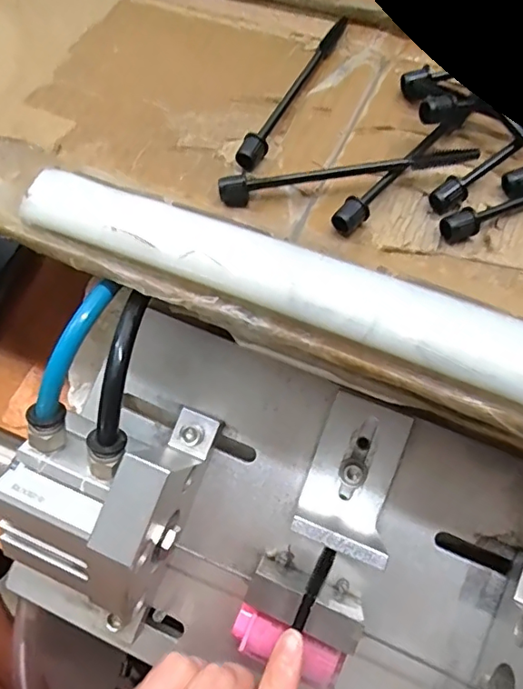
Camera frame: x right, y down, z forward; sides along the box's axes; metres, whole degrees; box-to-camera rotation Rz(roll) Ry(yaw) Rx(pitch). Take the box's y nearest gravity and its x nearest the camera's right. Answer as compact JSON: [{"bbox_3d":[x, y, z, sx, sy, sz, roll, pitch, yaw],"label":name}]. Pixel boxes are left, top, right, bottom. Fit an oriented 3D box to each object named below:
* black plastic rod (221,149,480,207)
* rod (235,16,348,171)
[{"bbox_3d":[0.033,-0.068,0.211,0.099,0.015,0.007,-5,62,-3],"label":"black plastic rod"},{"bbox_3d":[0.015,-0.114,0.236,0.009,0.009,0.098,24,64,12],"label":"rod"}]

